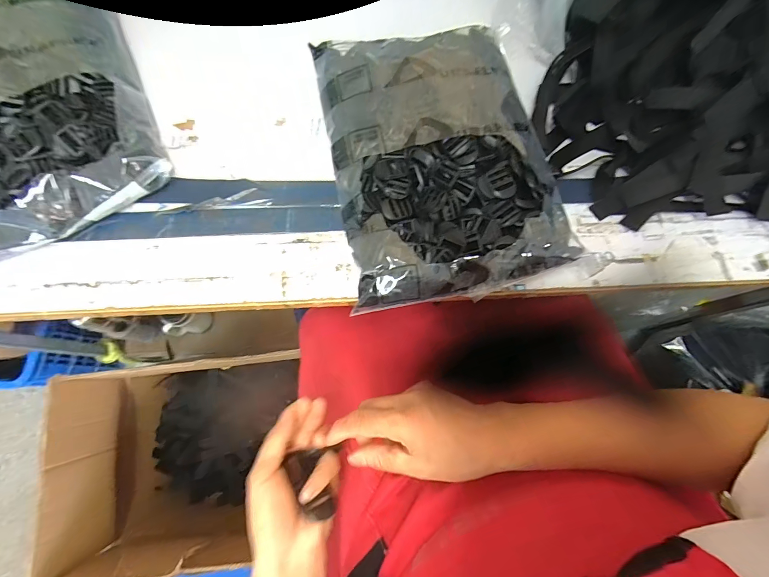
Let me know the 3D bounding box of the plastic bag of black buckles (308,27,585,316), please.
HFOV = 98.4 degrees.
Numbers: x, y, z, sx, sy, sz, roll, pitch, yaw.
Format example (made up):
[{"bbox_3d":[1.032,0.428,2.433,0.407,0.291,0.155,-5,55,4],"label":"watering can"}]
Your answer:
[{"bbox_3d":[0.065,-0.167,0.424,0.255,0.062,0.359,-9,75,-3],"label":"plastic bag of black buckles"}]

